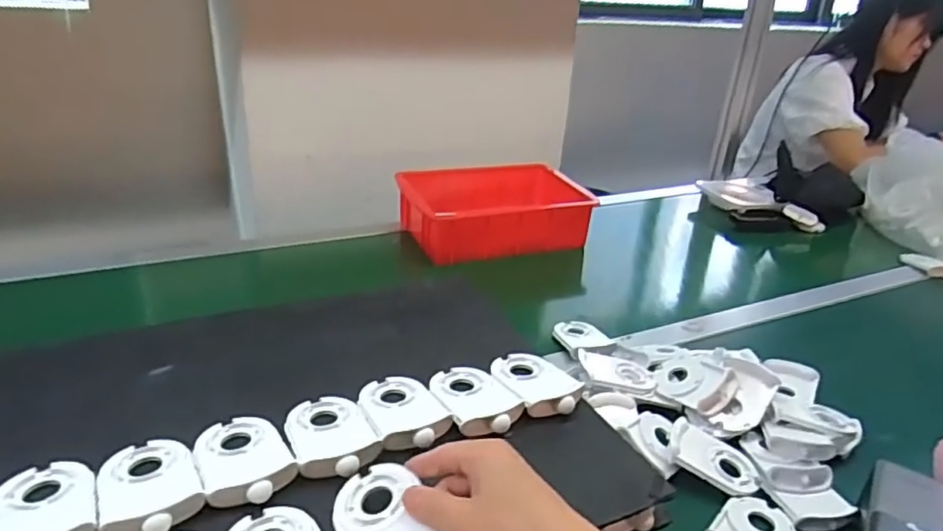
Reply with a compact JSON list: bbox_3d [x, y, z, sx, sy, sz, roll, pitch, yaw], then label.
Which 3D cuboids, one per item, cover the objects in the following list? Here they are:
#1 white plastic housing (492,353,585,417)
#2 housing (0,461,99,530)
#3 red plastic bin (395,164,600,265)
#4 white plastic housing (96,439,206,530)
[{"bbox_3d":[0.057,0.099,0.534,0.057,0.016,0.085,-8,28,-23],"label":"white plastic housing"},{"bbox_3d":[-0.265,0.150,0.379,0.057,0.012,0.087,-12,29,-29],"label":"housing"},{"bbox_3d":[0.041,-0.092,1.041,0.303,0.086,0.197,-4,26,-15],"label":"red plastic bin"},{"bbox_3d":[-0.212,0.143,0.403,0.058,0.012,0.085,-12,29,-30],"label":"white plastic housing"}]

